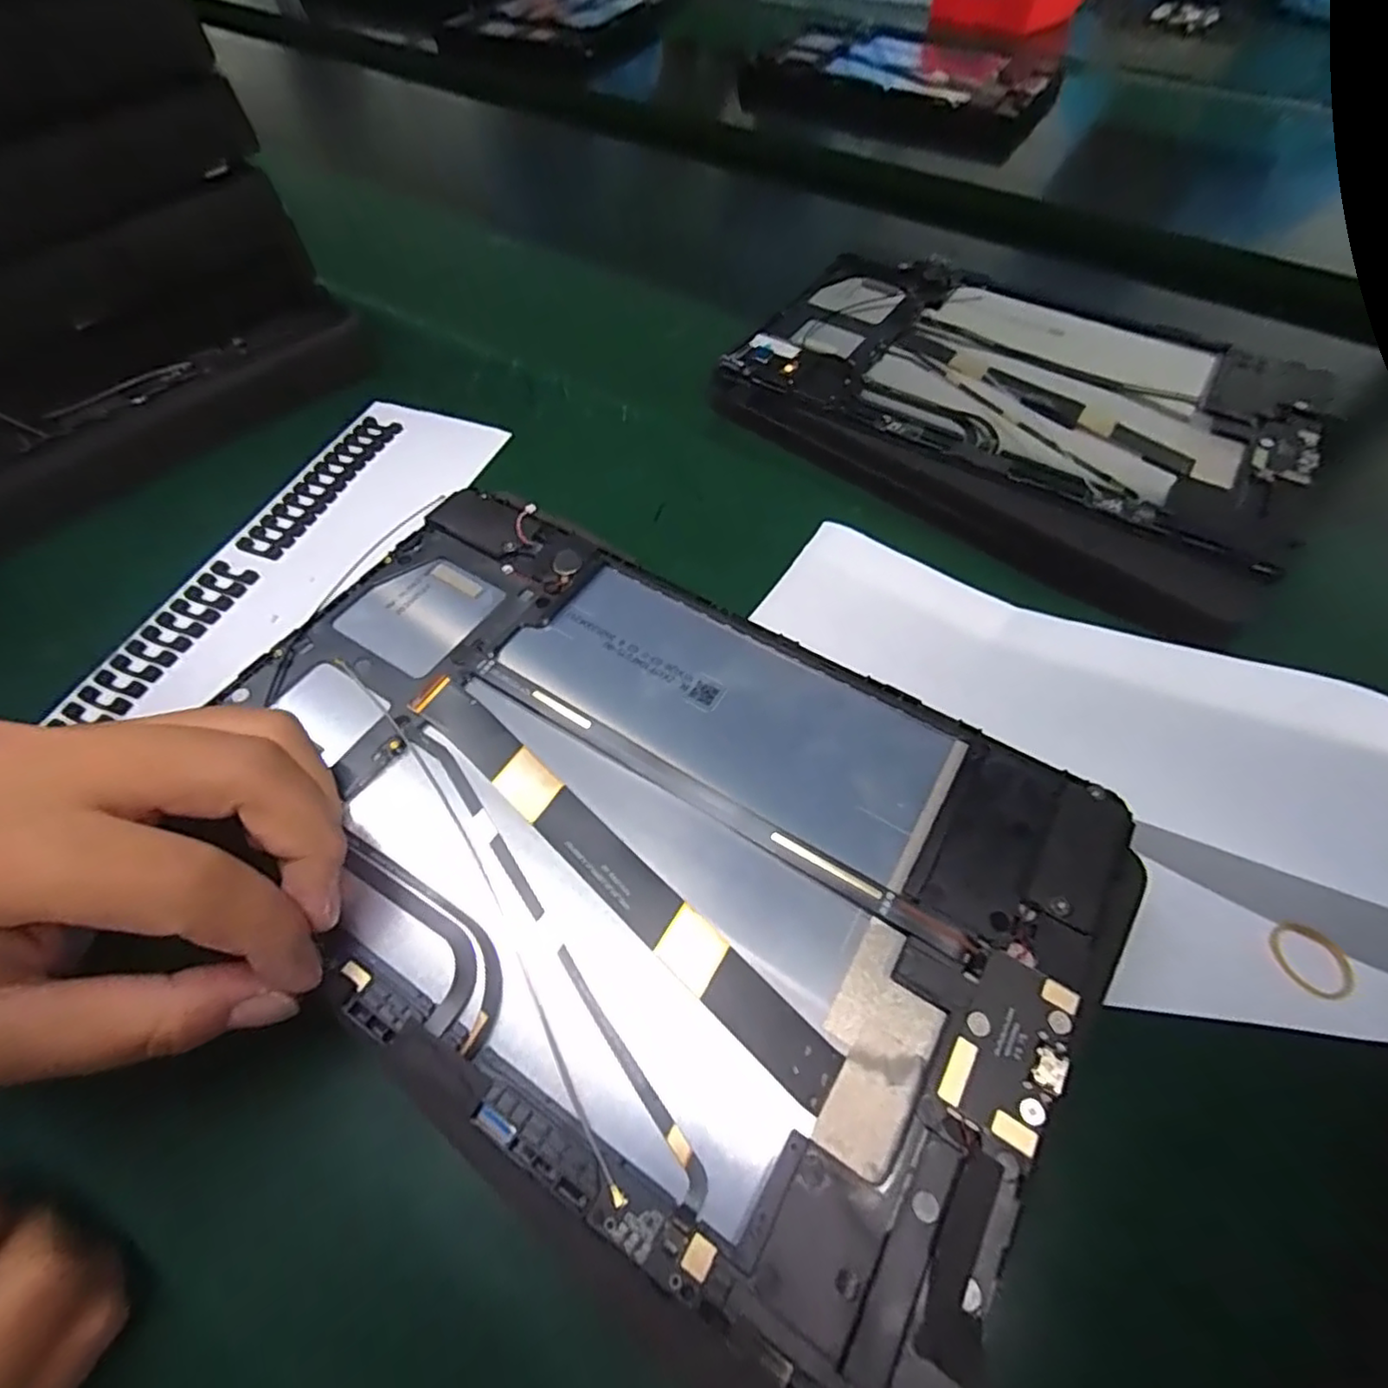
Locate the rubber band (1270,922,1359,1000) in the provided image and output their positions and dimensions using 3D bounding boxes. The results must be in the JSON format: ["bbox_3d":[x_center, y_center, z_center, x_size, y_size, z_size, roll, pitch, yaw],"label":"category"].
[{"bbox_3d":[0.167,0.072,0.175,0.016,0.005,0.019,-36,64,-17],"label":"rubber band"}]

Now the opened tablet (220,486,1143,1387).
[{"bbox_3d":[-0.020,0.030,0.175,0.237,0.013,0.144,30,61,15],"label":"opened tablet"}]

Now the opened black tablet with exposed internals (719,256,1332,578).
[{"bbox_3d":[0.153,-0.147,0.303,0.234,0.024,0.147,30,65,18],"label":"opened black tablet with exposed internals"}]

